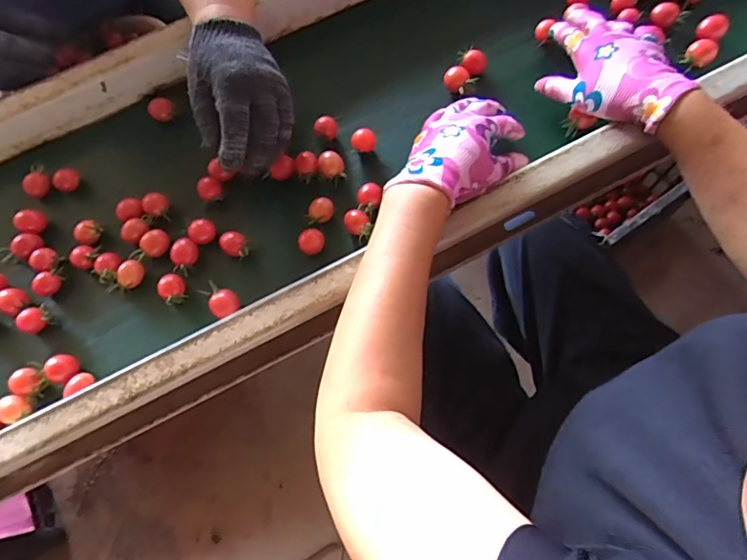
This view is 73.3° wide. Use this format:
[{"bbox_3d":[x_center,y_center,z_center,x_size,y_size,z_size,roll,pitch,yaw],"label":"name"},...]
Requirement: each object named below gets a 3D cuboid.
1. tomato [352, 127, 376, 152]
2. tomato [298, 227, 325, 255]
[{"bbox_3d":[-0.011,-0.150,0.545,0.026,0.028,0.019,-8,68,-1],"label":"tomato"},{"bbox_3d":[-0.062,-0.038,0.506,0.026,0.021,0.022,-22,69,-6],"label":"tomato"}]

